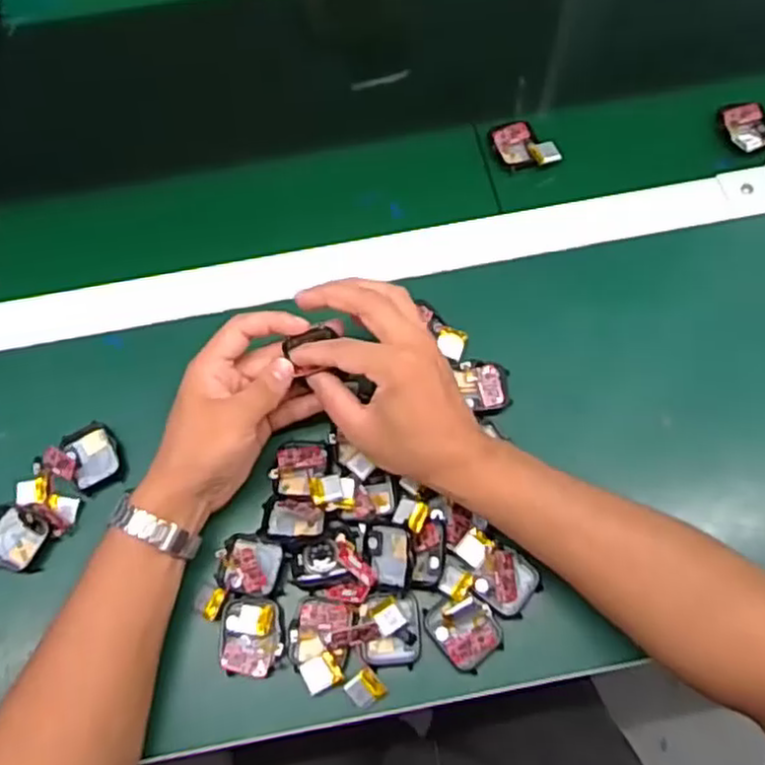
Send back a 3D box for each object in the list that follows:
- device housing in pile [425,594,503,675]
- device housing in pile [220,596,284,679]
[{"bbox_3d":[0.053,0.156,0.451,0.038,0.022,0.044,-35,71,-11],"label":"device housing in pile"},{"bbox_3d":[-0.083,0.162,0.456,0.039,0.007,0.048,-5,68,1],"label":"device housing in pile"}]

